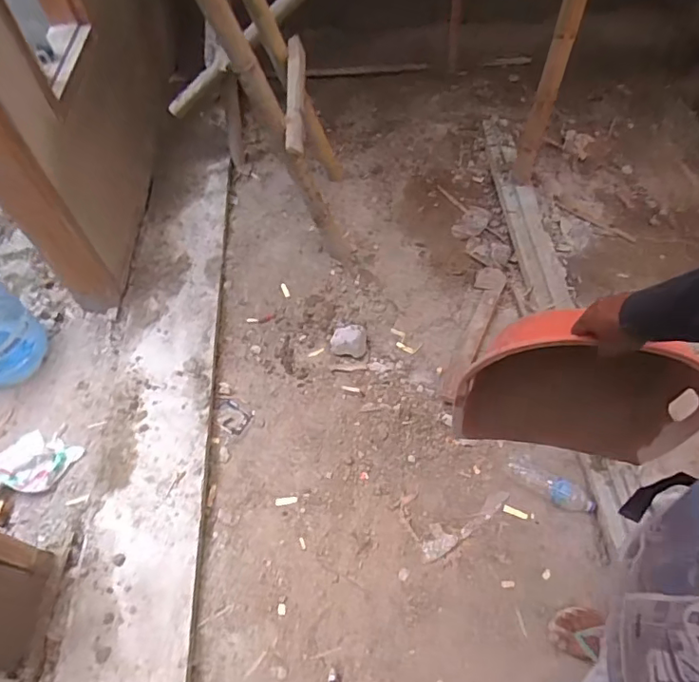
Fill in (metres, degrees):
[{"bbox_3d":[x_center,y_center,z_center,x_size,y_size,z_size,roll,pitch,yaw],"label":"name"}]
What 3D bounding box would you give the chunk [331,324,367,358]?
[{"bbox_3d":[-0.001,-0.004,1.680,0.107,0.057,0.096,5,57,7],"label":"chunk"}]

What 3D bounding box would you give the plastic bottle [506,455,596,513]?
[{"bbox_3d":[0.520,0.374,1.396,0.228,0.060,0.064,26,61,36],"label":"plastic bottle"}]

